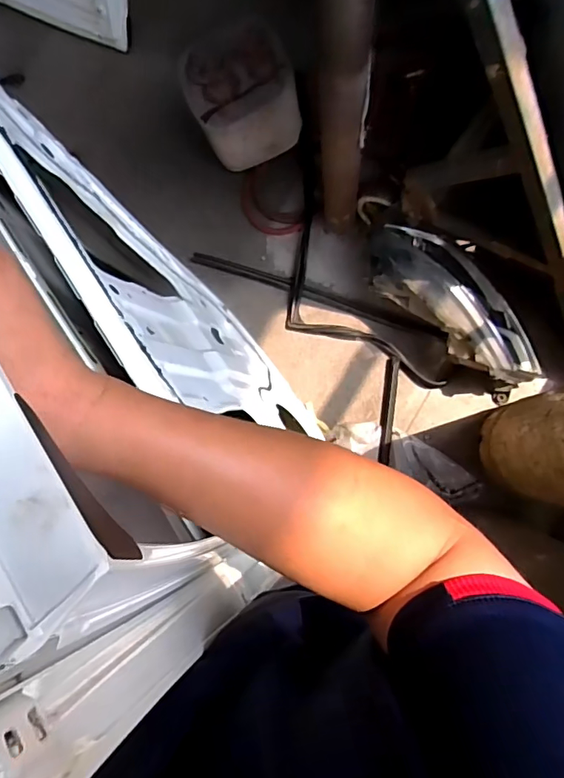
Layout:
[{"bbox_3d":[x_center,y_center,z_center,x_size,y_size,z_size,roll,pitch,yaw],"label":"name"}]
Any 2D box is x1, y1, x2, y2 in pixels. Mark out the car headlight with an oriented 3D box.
[{"bbox_3d":[0.455,-0.210,1.278,0.244,0.203,0.554,-36,82,2],"label":"car headlight"}]

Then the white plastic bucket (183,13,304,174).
[{"bbox_3d":[-0.106,-0.792,1.314,0.281,0.250,0.233,-20,83,5],"label":"white plastic bucket"}]

